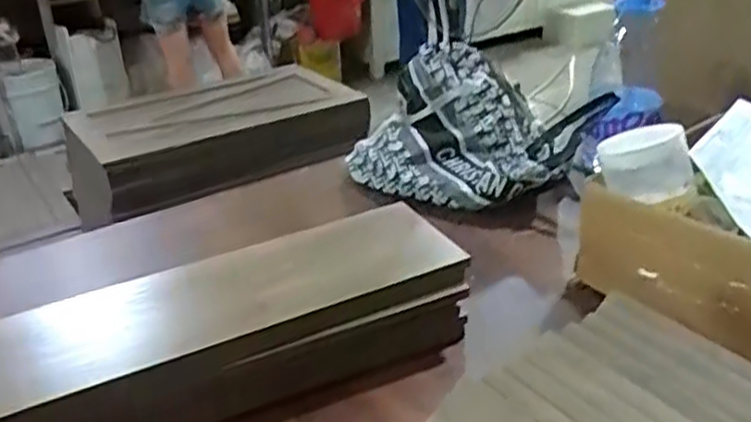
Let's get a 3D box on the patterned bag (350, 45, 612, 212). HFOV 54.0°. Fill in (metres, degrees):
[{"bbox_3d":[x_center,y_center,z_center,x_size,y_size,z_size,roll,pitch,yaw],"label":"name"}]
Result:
[{"bbox_3d":[0.125,-0.112,0.993,0.309,0.155,0.208,-5,27,-6],"label":"patterned bag"}]

